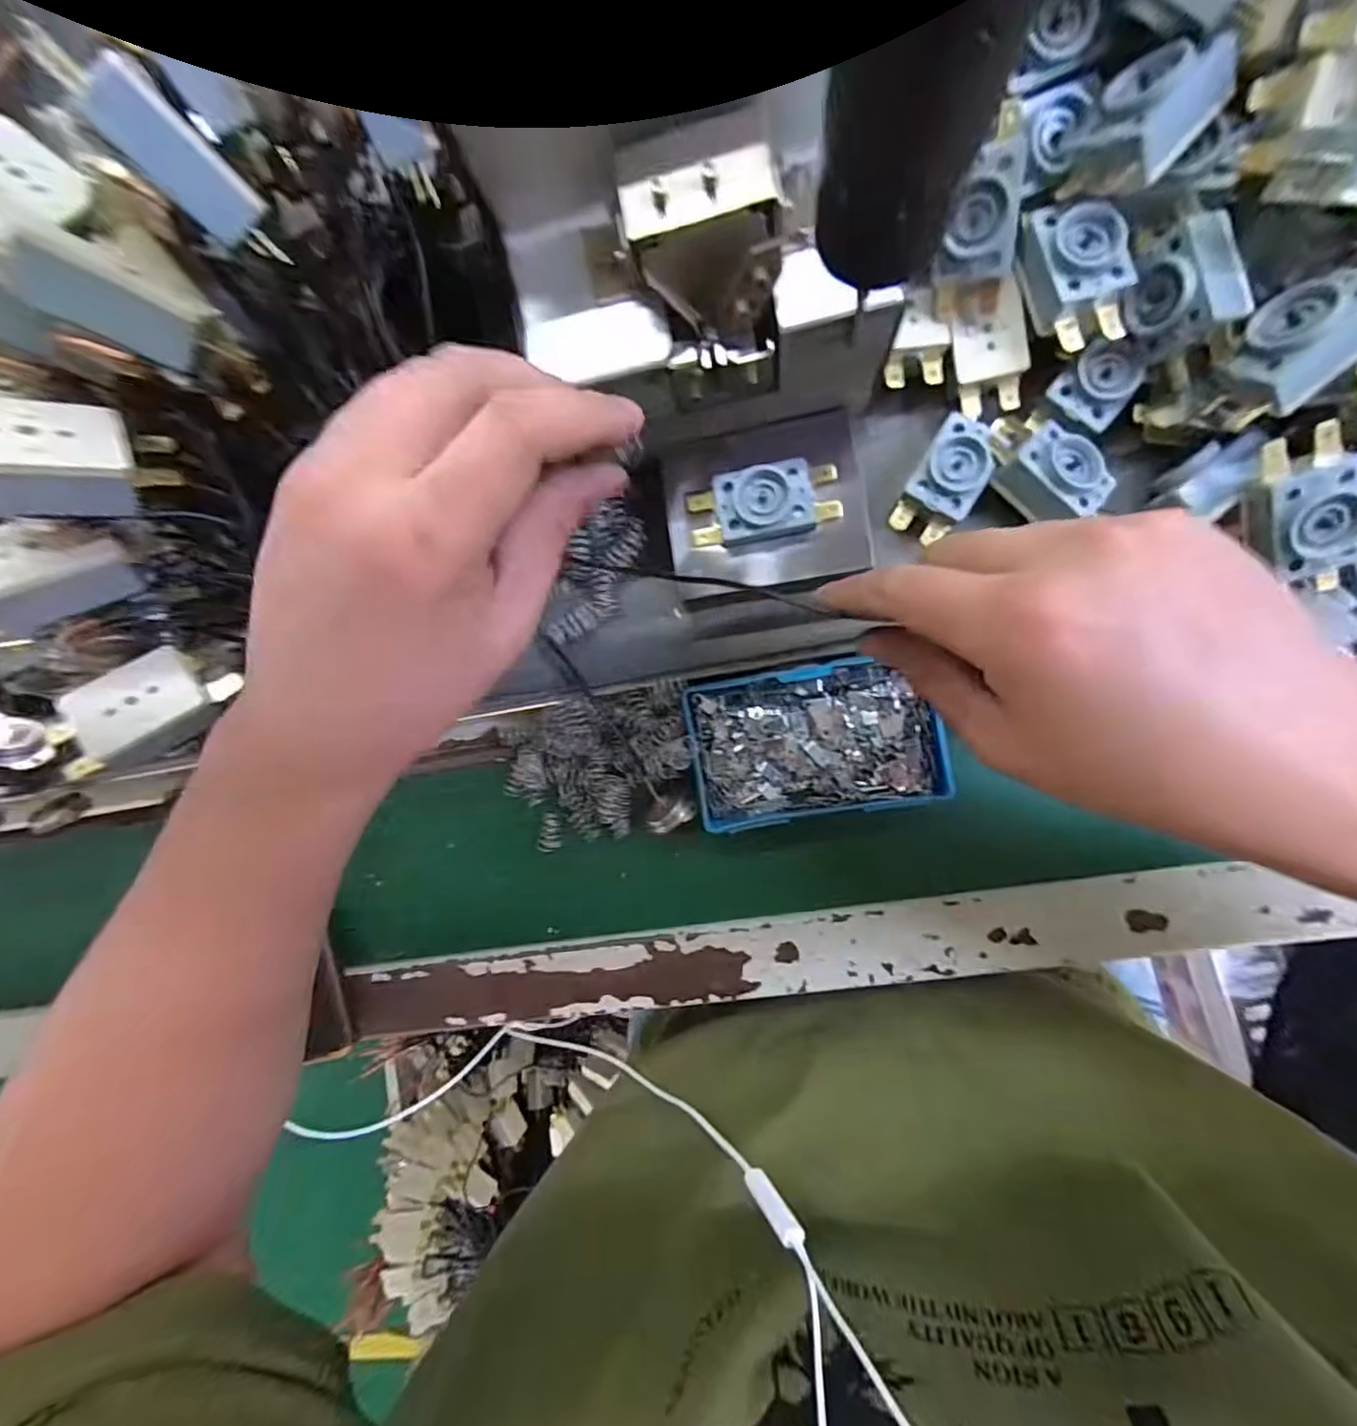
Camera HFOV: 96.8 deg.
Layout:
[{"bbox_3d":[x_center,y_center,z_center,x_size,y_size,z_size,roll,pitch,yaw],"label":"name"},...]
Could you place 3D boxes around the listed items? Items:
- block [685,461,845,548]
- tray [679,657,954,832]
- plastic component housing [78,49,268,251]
[{"bbox_3d":[0.035,-0.084,0.246,0.060,0.013,0.028,-10,90,7],"label":"block"},{"bbox_3d":[0.065,0.013,0.288,0.114,0.023,0.070,-10,90,7],"label":"tray"},{"bbox_3d":[-0.138,-0.153,0.166,0.017,0.038,0.007,-44,51,6],"label":"plastic component housing"}]

